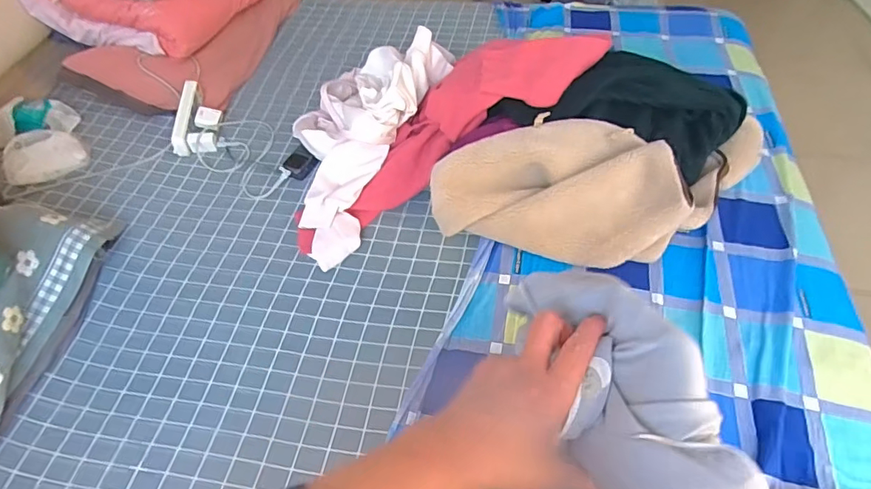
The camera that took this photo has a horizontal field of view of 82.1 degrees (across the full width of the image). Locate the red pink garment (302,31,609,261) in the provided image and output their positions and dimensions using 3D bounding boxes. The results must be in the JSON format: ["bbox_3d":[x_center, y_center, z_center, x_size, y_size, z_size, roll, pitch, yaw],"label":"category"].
[{"bbox_3d":[0.005,-0.241,1.044,0.736,0.107,0.250,-37,56,6],"label":"red pink garment"}]

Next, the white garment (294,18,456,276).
[{"bbox_3d":[-0.203,-0.273,1.087,0.299,0.200,0.543,18,56,16],"label":"white garment"}]

